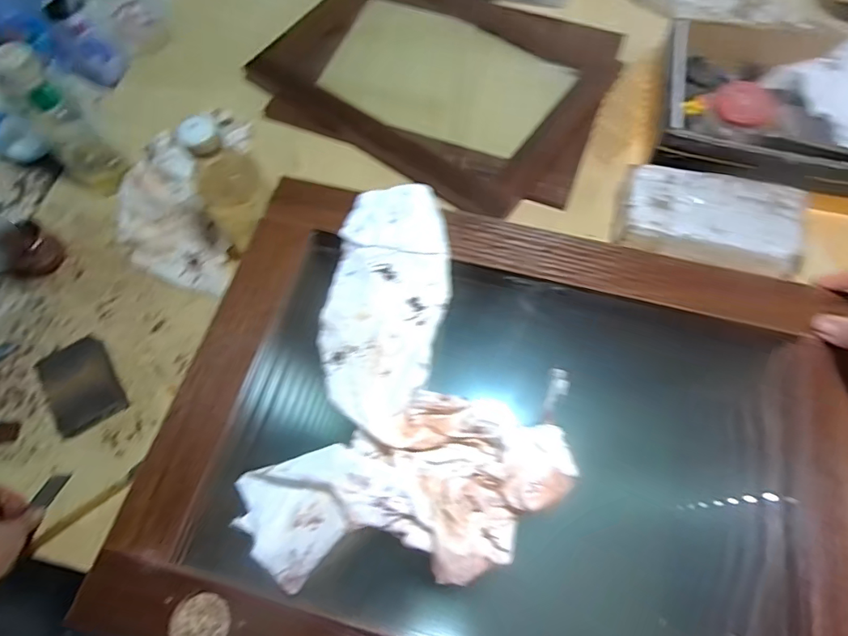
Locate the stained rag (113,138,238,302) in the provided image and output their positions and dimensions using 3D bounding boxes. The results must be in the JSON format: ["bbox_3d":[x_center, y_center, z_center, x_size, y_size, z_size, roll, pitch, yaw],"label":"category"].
[{"bbox_3d":[-0.334,-0.124,0.639,0.125,0.060,0.225,-30,71,-11],"label":"stained rag"}]

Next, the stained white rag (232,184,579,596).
[{"bbox_3d":[0.004,0.036,0.333,0.190,0.047,0.274,15,69,7],"label":"stained white rag"}]

